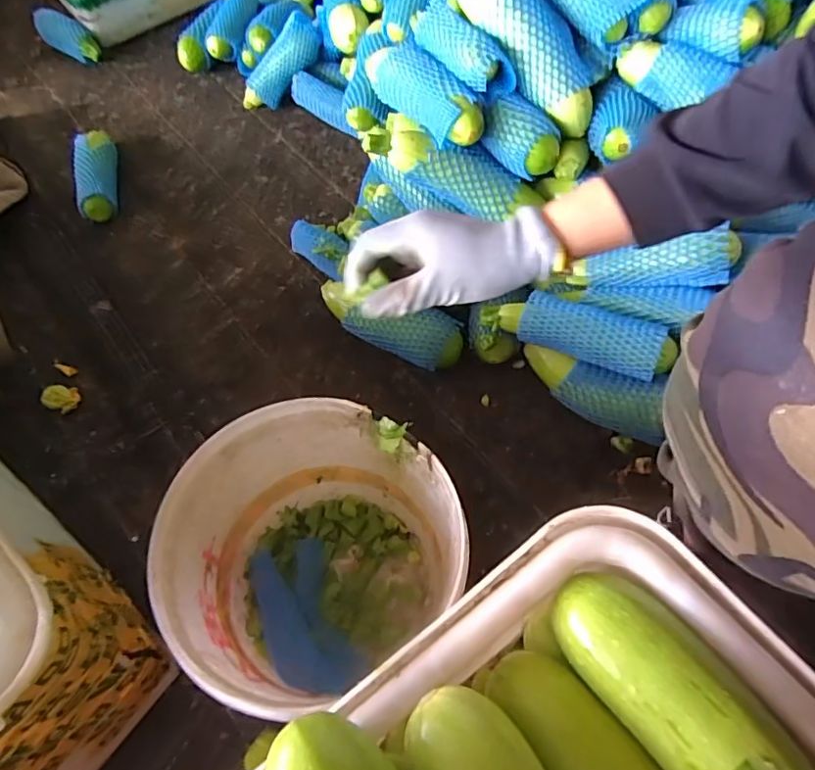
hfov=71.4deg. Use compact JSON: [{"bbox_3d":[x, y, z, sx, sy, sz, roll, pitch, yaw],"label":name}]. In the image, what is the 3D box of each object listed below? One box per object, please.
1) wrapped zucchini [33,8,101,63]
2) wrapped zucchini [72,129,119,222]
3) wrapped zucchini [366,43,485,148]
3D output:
[{"bbox_3d":[-0.743,-0.762,1.241,0.074,0.067,0.174,-42,67,-18],"label":"wrapped zucchini"},{"bbox_3d":[-0.560,-0.385,1.020,0.065,0.055,0.215,-16,61,-5],"label":"wrapped zucchini"},{"bbox_3d":[0.016,-0.388,0.751,0.069,0.054,0.219,-33,64,-13],"label":"wrapped zucchini"}]

